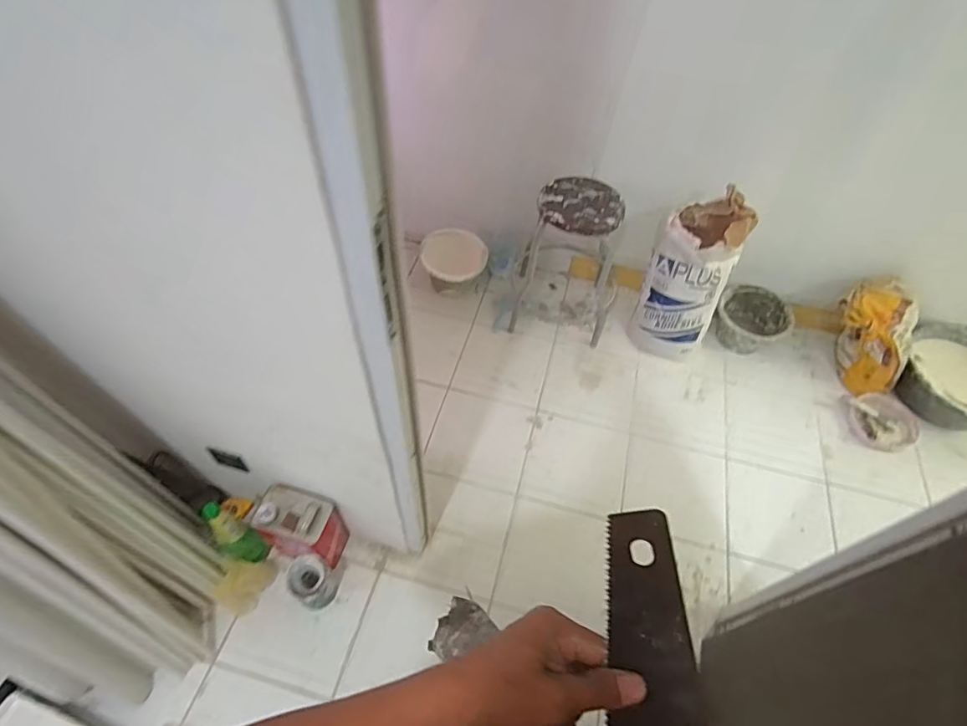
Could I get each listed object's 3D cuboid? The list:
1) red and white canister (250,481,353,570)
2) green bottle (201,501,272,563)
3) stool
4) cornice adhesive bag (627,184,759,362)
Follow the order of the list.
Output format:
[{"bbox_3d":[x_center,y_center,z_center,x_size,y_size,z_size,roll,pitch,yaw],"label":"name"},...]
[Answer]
[{"bbox_3d":[-0.458,0.427,1.336,0.175,0.270,0.114,16,55,9],"label":"red and white canister"},{"bbox_3d":[-0.605,0.427,1.278,0.055,0.318,0.072,29,57,17],"label":"green bottle"},{"bbox_3d":[0.308,-0.346,1.810,0.370,0.502,0.289,7,54,2],"label":"stool"},{"bbox_3d":[0.662,-0.261,1.728,0.218,0.567,0.230,-9,55,-10],"label":"cornice adhesive bag"}]

